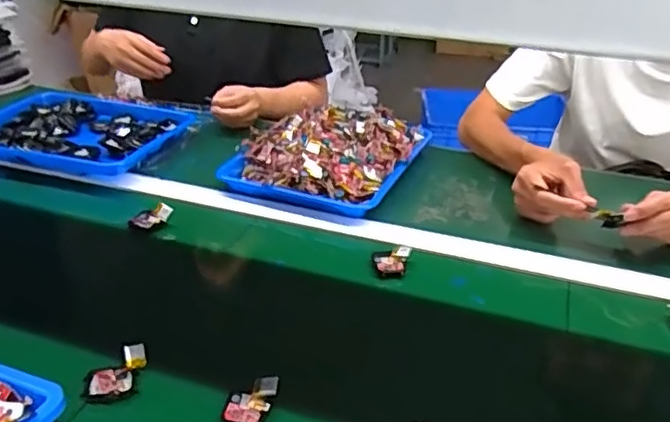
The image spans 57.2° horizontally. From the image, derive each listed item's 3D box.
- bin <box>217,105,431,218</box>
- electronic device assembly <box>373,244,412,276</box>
[{"bbox_3d":[-0.010,-0.092,0.964,0.256,0.079,0.269,10,31,15],"label":"bin"},{"bbox_3d":[0.068,0.060,0.745,0.040,0.016,0.051,10,30,15],"label":"electronic device assembly"}]

